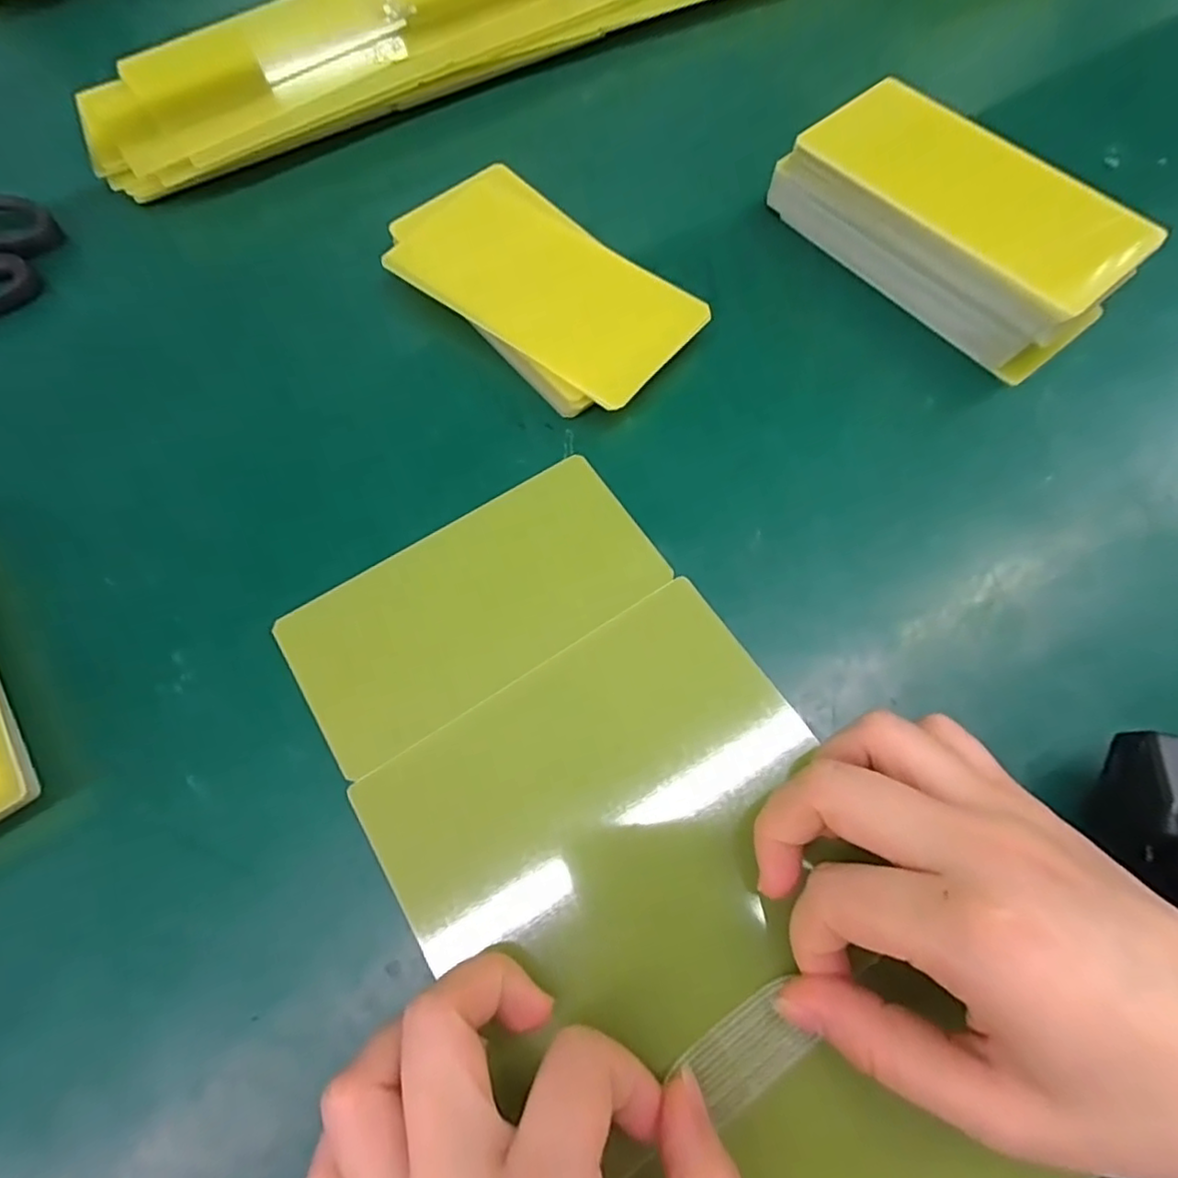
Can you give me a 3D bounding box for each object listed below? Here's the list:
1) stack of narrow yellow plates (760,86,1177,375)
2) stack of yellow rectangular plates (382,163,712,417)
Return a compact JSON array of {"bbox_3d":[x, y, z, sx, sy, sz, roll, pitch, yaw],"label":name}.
[{"bbox_3d":[0.161,-0.164,0.283,0.063,0.045,0.143,-38,72,-15],"label":"stack of narrow yellow plates"},{"bbox_3d":[-0.024,-0.137,0.282,0.077,0.011,0.144,-42,74,-14],"label":"stack of yellow rectangular plates"}]

